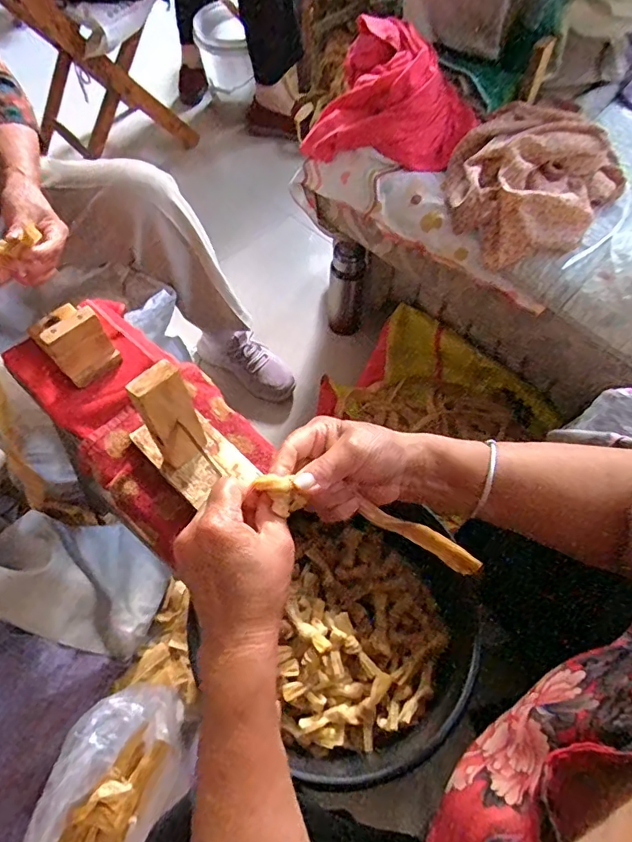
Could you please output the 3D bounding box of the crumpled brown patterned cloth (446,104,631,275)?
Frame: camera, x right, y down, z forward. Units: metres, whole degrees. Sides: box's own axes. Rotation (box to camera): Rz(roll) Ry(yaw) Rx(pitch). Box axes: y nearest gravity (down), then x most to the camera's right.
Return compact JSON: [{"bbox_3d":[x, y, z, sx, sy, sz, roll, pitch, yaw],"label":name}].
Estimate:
[{"bbox_3d":[0.301,-0.349,0.717,0.220,0.115,0.231,37,68,18],"label":"crumpled brown patterned cloth"}]

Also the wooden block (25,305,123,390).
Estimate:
[{"bbox_3d":[-0.260,-0.084,0.549,0.063,0.086,0.031,-41,69,-19],"label":"wooden block"}]

